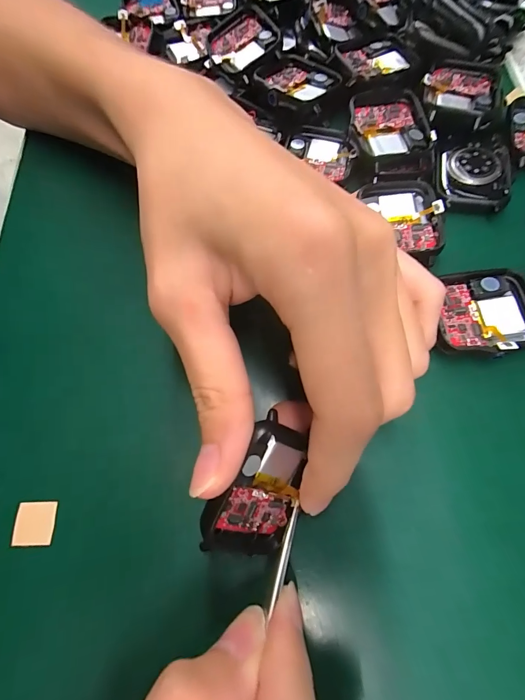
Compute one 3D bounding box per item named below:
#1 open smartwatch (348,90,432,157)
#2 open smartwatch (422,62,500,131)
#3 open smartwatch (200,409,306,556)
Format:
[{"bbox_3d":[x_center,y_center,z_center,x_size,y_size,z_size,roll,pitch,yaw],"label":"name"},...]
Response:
[{"bbox_3d":[0.063,-0.115,0.179,0.038,0.007,0.041,-12,69,-3],"label":"open smartwatch"},{"bbox_3d":[0.103,-0.136,0.184,0.036,0.006,0.044,20,71,9],"label":"open smartwatch"},{"bbox_3d":[-0.001,0.049,0.125,0.013,0.039,0.046,22,78,53],"label":"open smartwatch"}]

